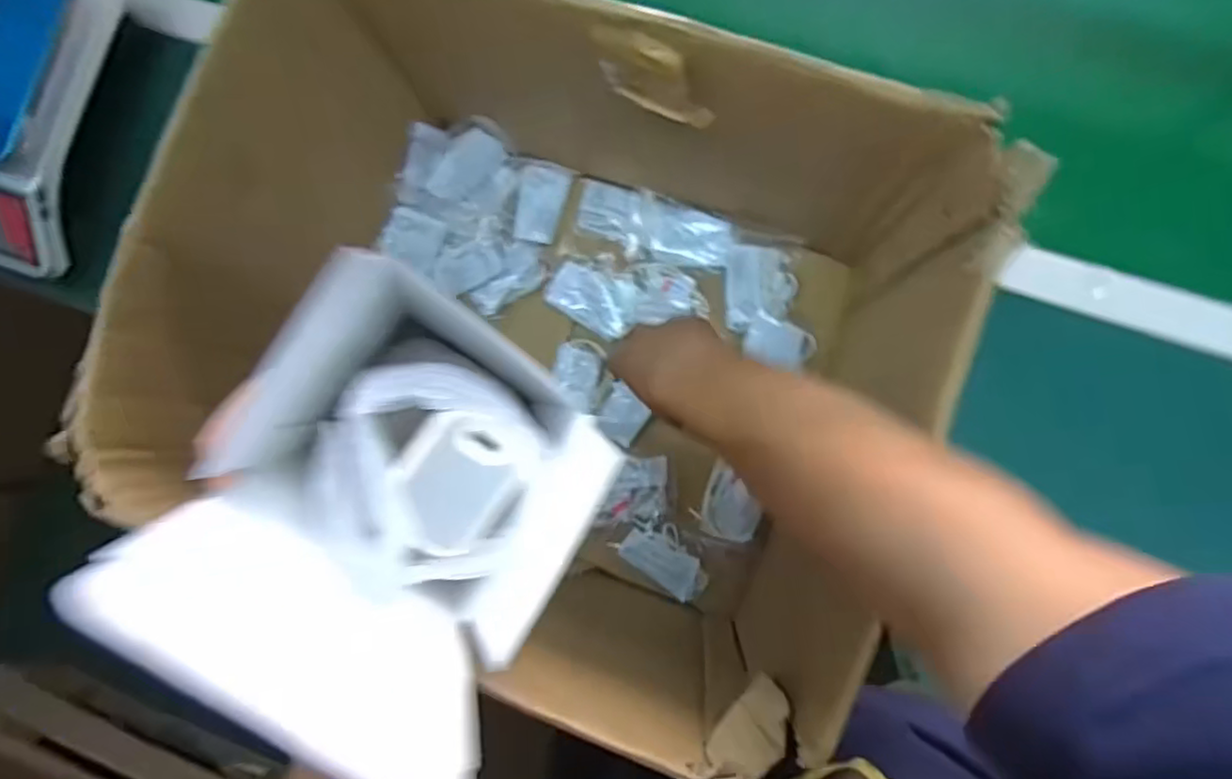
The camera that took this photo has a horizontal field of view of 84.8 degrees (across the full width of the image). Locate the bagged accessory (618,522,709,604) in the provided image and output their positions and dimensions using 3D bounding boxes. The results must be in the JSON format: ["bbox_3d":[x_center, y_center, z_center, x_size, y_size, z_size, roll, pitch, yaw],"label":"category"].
[{"bbox_3d":[0.045,0.147,0.582,0.079,0.010,0.047,37,89,9],"label":"bagged accessory"}]

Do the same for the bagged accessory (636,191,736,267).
[{"bbox_3d":[0.058,-0.139,0.600,0.089,0.010,0.049,22,86,8],"label":"bagged accessory"}]

